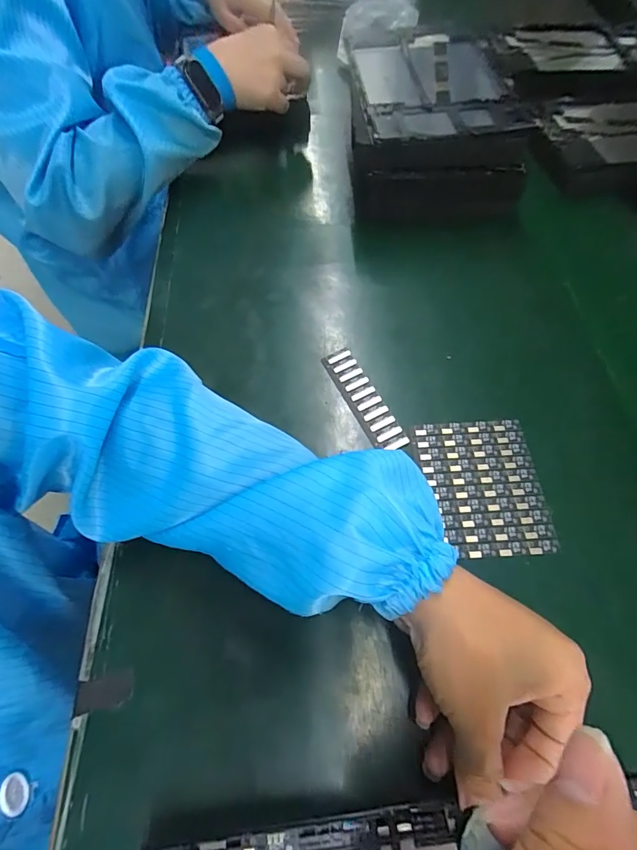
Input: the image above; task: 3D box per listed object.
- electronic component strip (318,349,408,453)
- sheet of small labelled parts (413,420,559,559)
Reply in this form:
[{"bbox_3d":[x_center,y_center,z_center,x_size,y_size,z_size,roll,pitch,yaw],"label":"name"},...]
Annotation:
[{"bbox_3d":[0.034,-0.022,0.330,0.025,0.004,0.097,-23,64,-13],"label":"electronic component strip"},{"bbox_3d":[0.115,0.042,0.298,0.080,0.004,0.097,-3,62,-3],"label":"sheet of small labelled parts"}]

